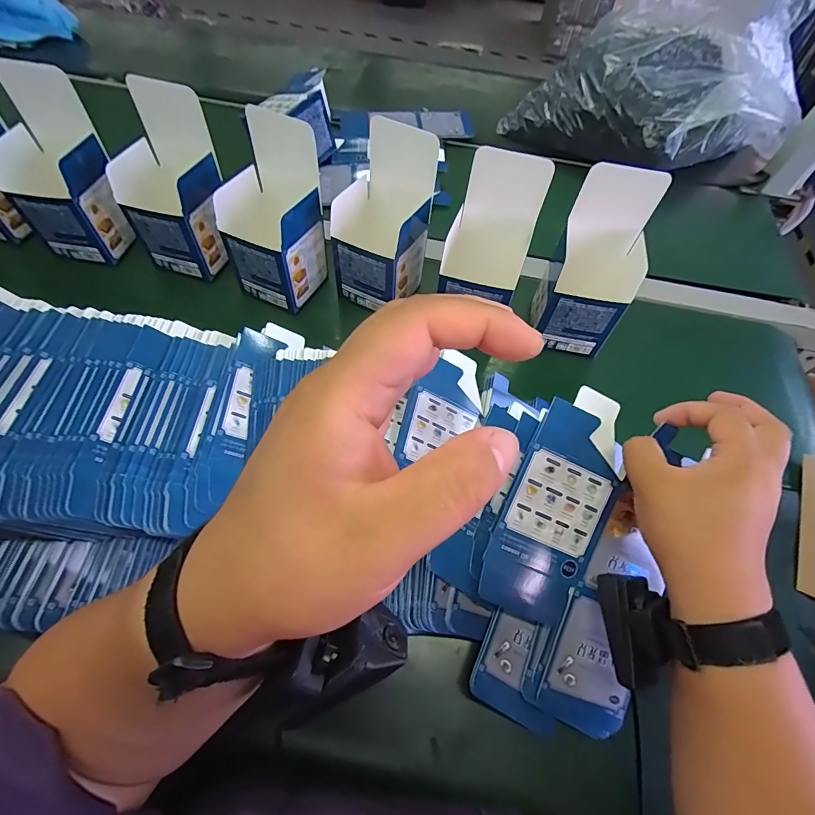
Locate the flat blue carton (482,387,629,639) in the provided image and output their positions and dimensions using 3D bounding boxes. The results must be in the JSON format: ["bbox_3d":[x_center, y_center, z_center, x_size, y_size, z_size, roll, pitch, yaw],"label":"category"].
[{"bbox_3d":[0.116,0.074,0.324,0.078,0.006,0.179,22,89,-8],"label":"flat blue carton"}]

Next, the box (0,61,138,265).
[{"bbox_3d":[-0.405,-0.277,0.496,0.109,0.162,0.113,7,61,0],"label":"box"}]

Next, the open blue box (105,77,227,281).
[{"bbox_3d":[-0.271,-0.254,0.492,0.089,0.165,0.108,22,62,8],"label":"open blue box"}]

